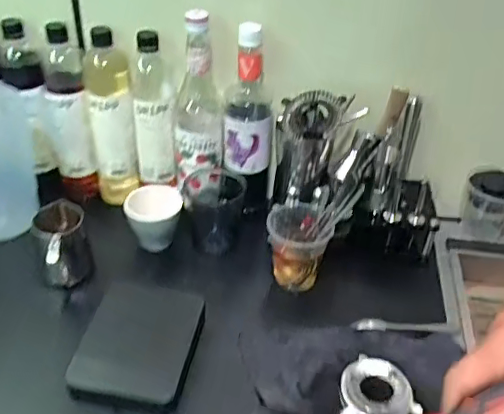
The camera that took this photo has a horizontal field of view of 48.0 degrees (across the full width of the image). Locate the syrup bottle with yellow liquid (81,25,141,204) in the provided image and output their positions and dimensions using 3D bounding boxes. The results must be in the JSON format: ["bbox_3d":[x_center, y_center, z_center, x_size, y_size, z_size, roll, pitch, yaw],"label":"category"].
[{"bbox_3d":[-0.207,-0.129,0.836,0.064,0.260,0.083,-7,38,-13],"label":"syrup bottle with yellow liquid"}]

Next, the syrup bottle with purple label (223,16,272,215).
[{"bbox_3d":[-0.001,-0.129,0.799,0.066,0.272,0.074,11,38,11],"label":"syrup bottle with purple label"}]

